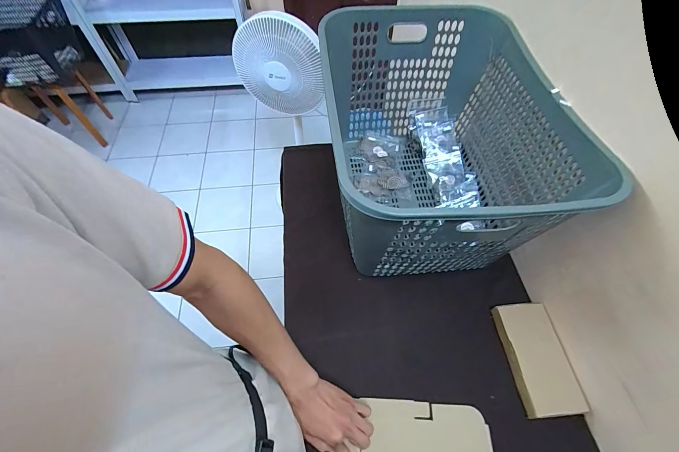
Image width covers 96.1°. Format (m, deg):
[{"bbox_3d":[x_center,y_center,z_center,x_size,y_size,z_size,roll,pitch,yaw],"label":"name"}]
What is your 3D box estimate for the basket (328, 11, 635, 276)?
[{"bbox_3d":[0.192,-0.173,0.679,0.410,0.327,0.579,-6,58,-4],"label":"basket"}]

